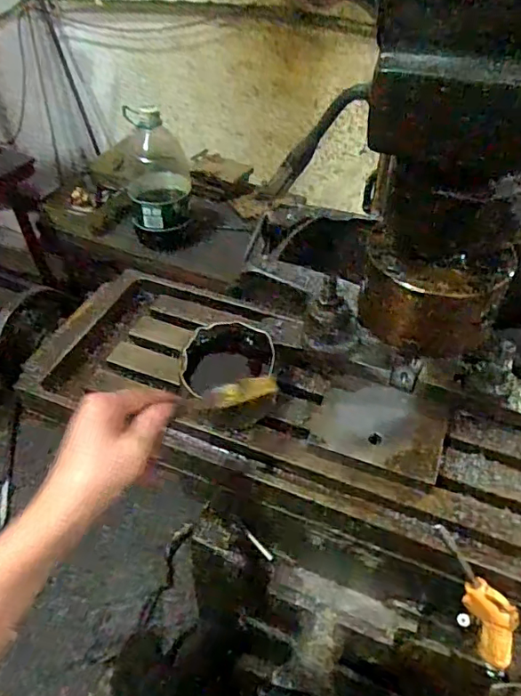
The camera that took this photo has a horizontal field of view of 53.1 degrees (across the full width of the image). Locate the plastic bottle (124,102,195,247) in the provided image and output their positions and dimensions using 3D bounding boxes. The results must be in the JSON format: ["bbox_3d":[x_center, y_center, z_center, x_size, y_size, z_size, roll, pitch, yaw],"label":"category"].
[{"bbox_3d":[-0.271,-0.461,1.393,0.165,0.327,0.188,-8,48,-7],"label":"plastic bottle"}]

